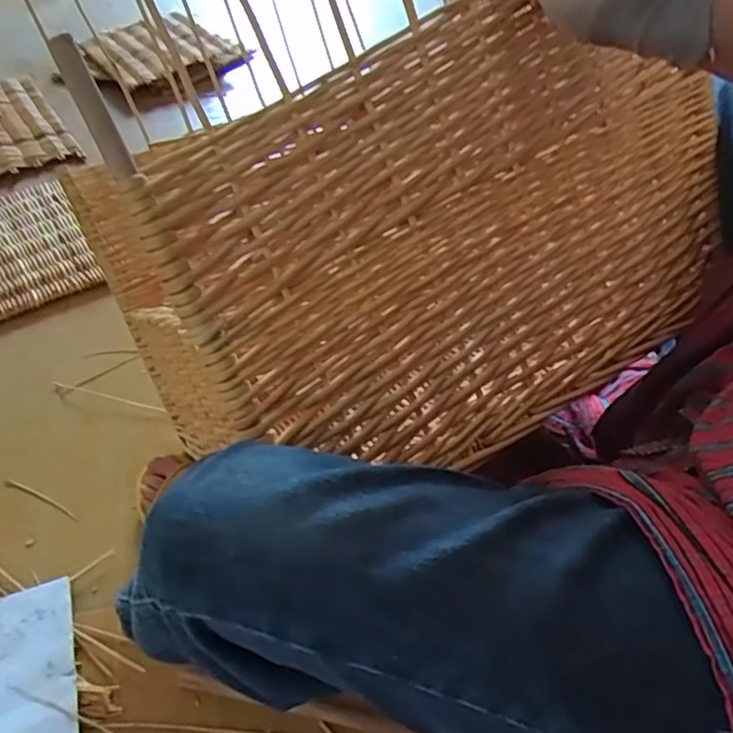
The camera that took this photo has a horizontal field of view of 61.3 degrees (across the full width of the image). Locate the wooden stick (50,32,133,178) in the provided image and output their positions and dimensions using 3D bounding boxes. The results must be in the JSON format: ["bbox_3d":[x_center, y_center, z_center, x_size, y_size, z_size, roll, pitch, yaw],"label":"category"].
[{"bbox_3d":[-0.156,-0.147,0.353,0.017,0.081,0.015,-28,14,-23],"label":"wooden stick"}]

